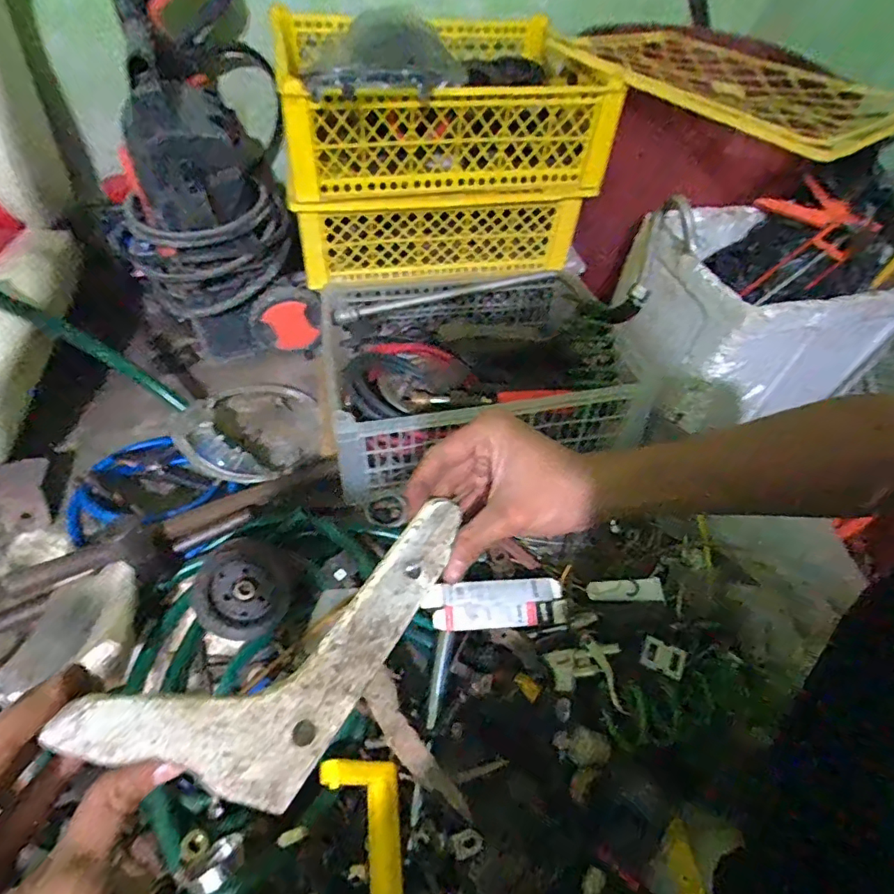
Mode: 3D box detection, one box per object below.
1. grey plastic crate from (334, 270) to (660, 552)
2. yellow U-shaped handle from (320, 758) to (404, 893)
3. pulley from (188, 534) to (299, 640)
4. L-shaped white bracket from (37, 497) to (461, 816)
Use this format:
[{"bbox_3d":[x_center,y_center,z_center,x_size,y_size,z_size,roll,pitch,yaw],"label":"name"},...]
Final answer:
[{"bbox_3d":[0.029,-0.125,0.789,0.402,0.131,0.332,-9,52,-13],"label":"grey plastic crate"},{"bbox_3d":[-0.072,0.338,0.449,0.075,0.015,0.133,19,43,-29],"label":"yellow U-shaped handle"},{"bbox_3d":[-0.227,0.159,0.612,0.103,0.043,0.103,-36,93,-13],"label":"pulley"},{"bbox_3d":[-0.055,0.100,0.260,0.200,0.004,0.076,-26,93,-40],"label":"L-shaped white bracket"}]

